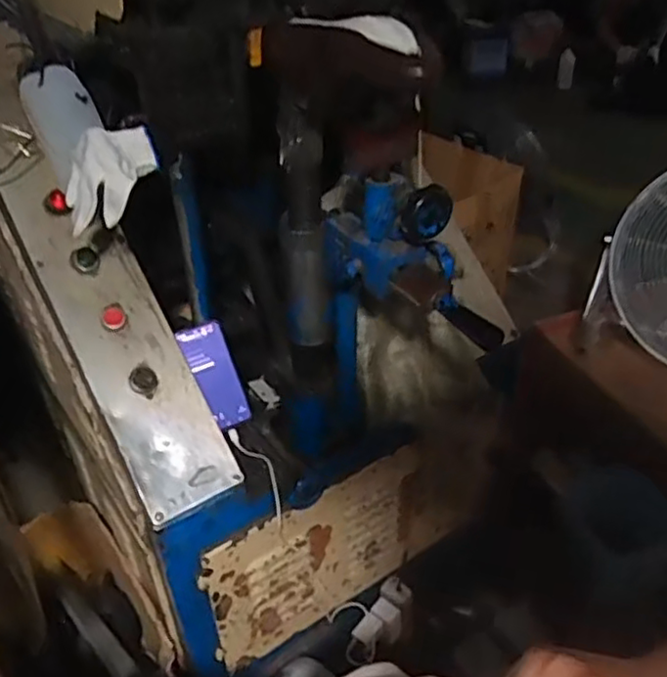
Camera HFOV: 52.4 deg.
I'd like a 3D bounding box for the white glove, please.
[{"bbox_3d":[-0.247,-0.180,0.752,0.107,0.090,0.077,-14,38,-15],"label":"white glove"}]

